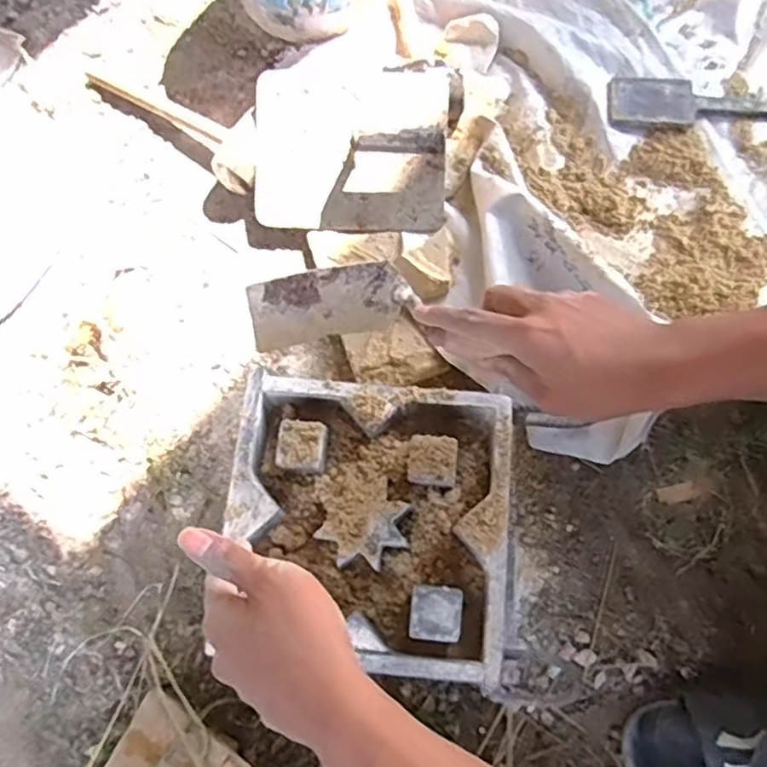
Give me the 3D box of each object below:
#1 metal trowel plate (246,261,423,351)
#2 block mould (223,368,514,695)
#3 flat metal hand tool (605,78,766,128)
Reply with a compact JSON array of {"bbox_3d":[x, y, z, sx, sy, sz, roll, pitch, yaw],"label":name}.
[{"bbox_3d":[-0.038,-0.057,0.508,0.117,0.065,0.011,-13,49,-8],"label":"metal trowel plate"},{"bbox_3d":[-0.011,0.113,0.576,0.226,0.068,0.225,6,75,3],"label":"block mould"},{"bbox_3d":[0.429,-0.332,0.800,0.330,0.008,0.064,1,75,1],"label":"flat metal hand tool"}]

